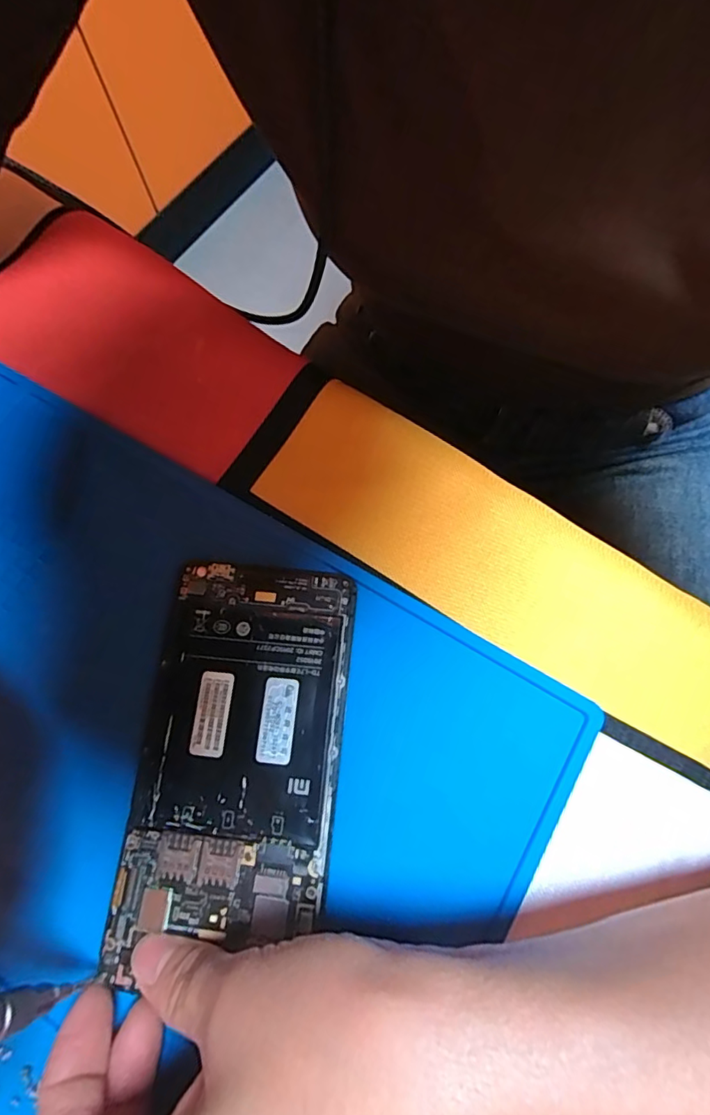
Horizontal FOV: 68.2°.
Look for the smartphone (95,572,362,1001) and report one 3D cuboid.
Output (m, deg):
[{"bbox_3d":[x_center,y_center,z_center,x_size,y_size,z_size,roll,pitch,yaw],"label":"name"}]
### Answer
[{"bbox_3d":[-0.042,0.069,0.193,0.071,0.006,0.135,6,73,3],"label":"smartphone"}]

